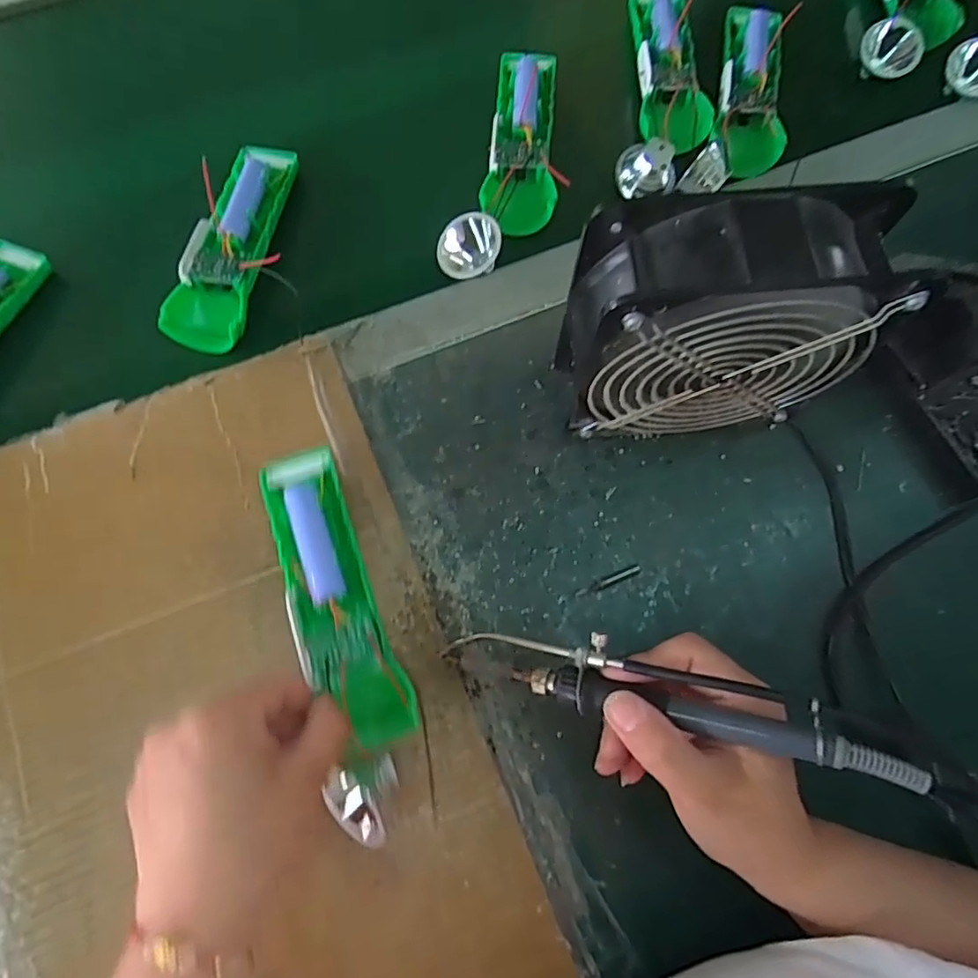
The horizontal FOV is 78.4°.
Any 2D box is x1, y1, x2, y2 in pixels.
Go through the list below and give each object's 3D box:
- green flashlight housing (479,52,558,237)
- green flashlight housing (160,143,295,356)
[{"bbox_3d":[0.024,-0.248,0.427,0.048,0.022,0.151,4,73,-1],"label":"green flashlight housing"},{"bbox_3d":[-0.175,-0.167,0.406,0.049,0.021,0.156,10,73,1],"label":"green flashlight housing"}]

